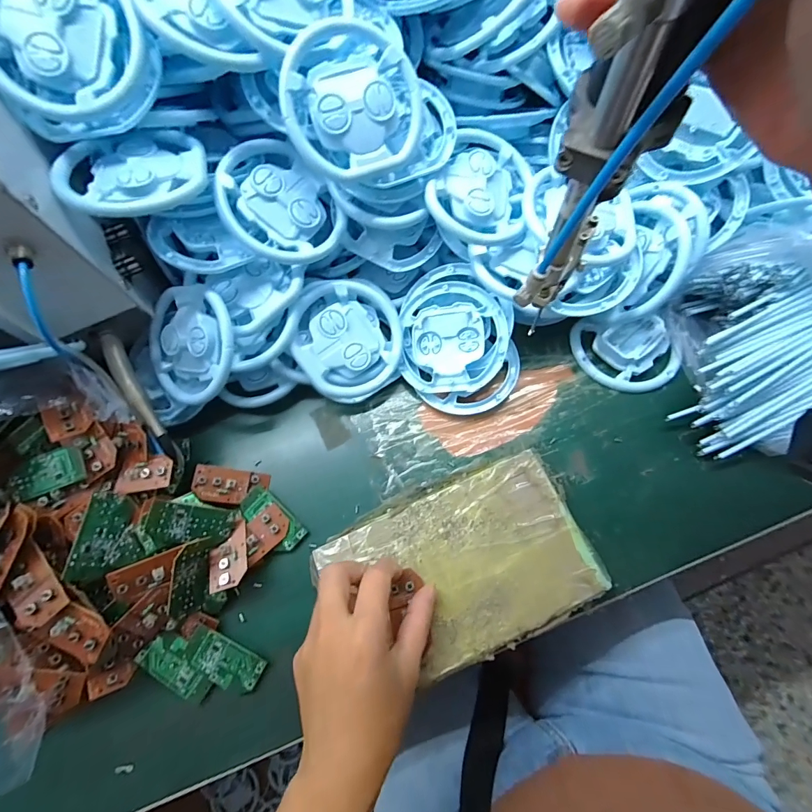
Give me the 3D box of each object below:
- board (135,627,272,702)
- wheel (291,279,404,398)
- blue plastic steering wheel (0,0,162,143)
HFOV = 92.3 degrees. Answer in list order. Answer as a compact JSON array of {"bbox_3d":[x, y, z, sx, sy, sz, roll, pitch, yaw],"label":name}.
[{"bbox_3d":[-0.156,0.197,0.299,0.087,0.009,0.045,25,73,10],"label":"board"},{"bbox_3d":[-0.053,-0.063,0.359,0.097,0.013,0.102,0,89,-16],"label":"wheel"},{"bbox_3d":[-0.227,-0.245,0.263,0.100,0.026,0.112,-7,104,-11],"label":"blue plastic steering wheel"}]

